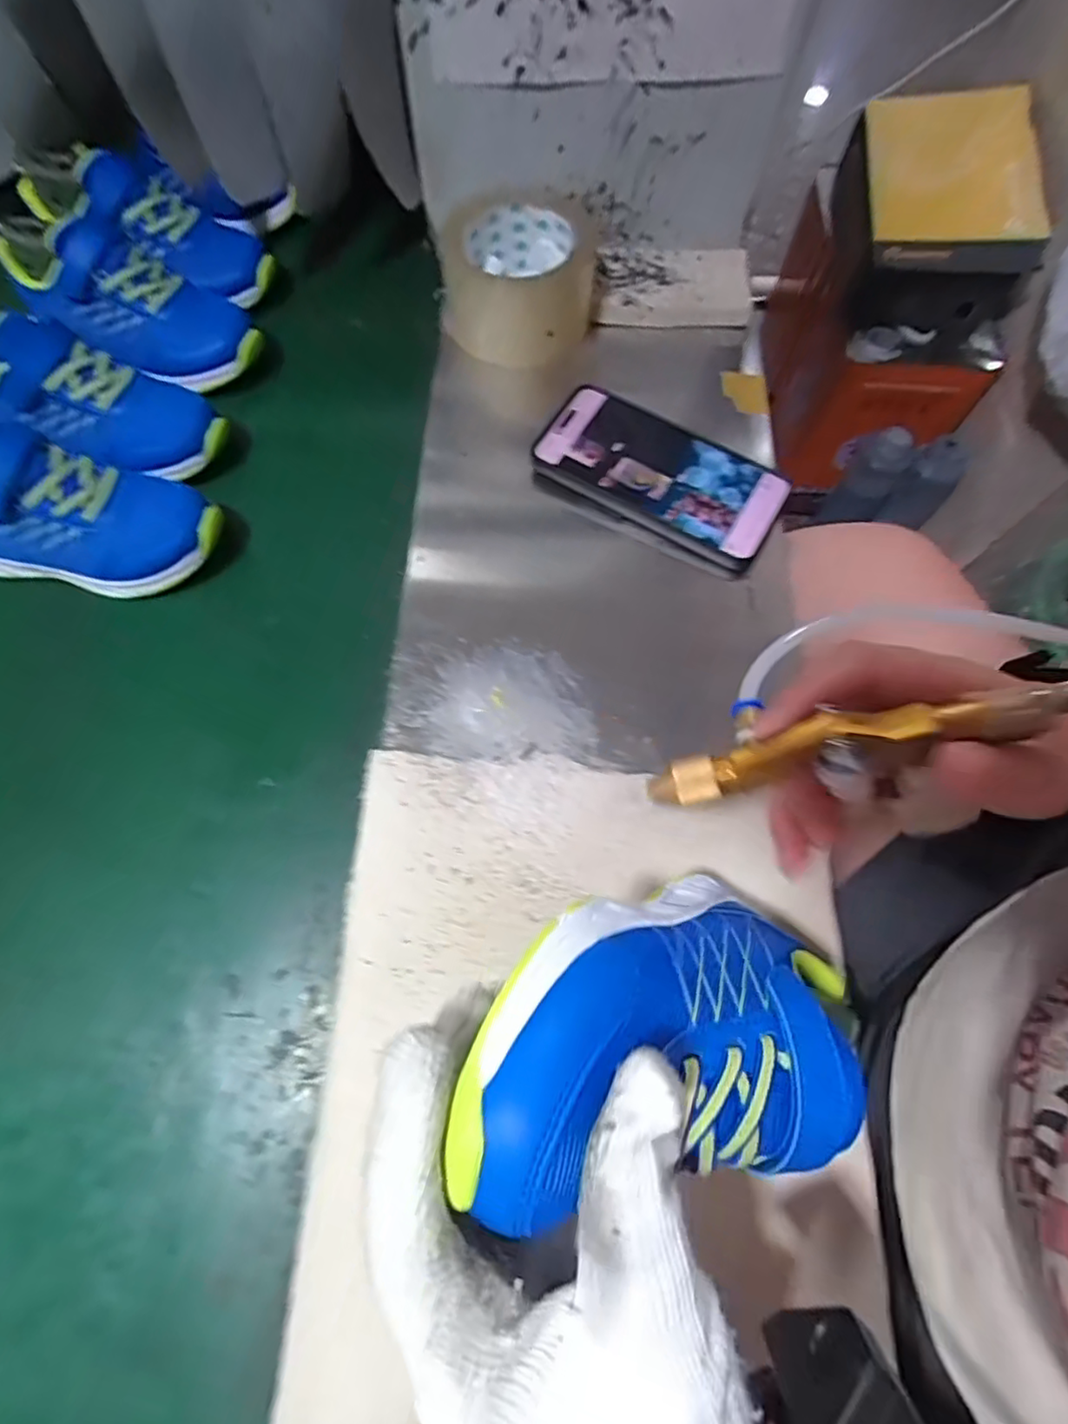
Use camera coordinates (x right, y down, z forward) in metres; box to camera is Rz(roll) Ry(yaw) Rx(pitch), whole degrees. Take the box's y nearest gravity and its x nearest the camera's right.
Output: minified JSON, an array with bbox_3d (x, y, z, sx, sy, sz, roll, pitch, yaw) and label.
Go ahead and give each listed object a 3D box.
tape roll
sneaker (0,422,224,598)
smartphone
[{"bbox_3d":[-0.012,-0.317,0.459,0.111,0.059,0.104,0,70,0],"label":"tape roll"},{"bbox_3d":[-0.295,-0.124,0.402,0.172,0.098,0.069,9,68,2],"label":"sneaker"},{"bbox_3d":[0.082,-0.158,0.417,0.160,0.016,0.075,29,78,9],"label":"smartphone"}]

